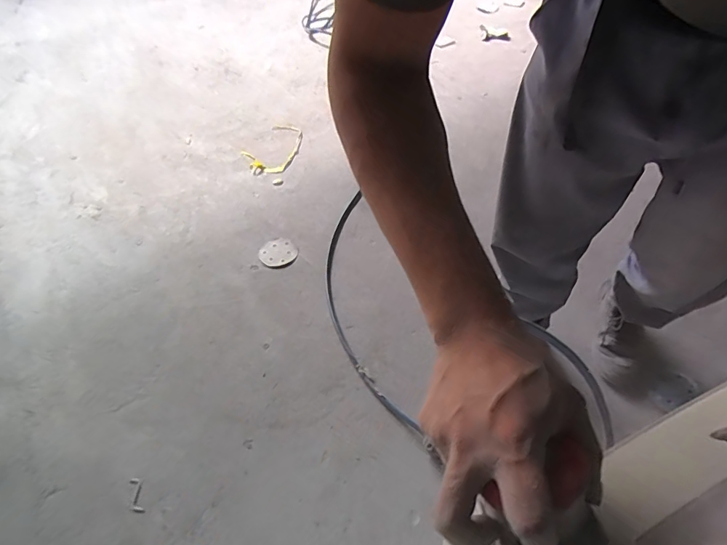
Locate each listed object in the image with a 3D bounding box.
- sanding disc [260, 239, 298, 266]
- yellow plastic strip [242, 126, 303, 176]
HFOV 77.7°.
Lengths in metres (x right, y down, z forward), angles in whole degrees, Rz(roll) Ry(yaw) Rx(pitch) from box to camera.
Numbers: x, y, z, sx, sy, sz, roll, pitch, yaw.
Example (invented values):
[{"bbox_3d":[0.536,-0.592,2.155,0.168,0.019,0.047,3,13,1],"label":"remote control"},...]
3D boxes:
[{"bbox_3d":[-0.258,-0.061,1.368,0.112,0.009,0.102,-1,50,2],"label":"sanding disc"},{"bbox_3d":[-0.338,-0.474,1.730,0.208,0.019,0.331,20,52,19],"label":"yellow plastic strip"}]

